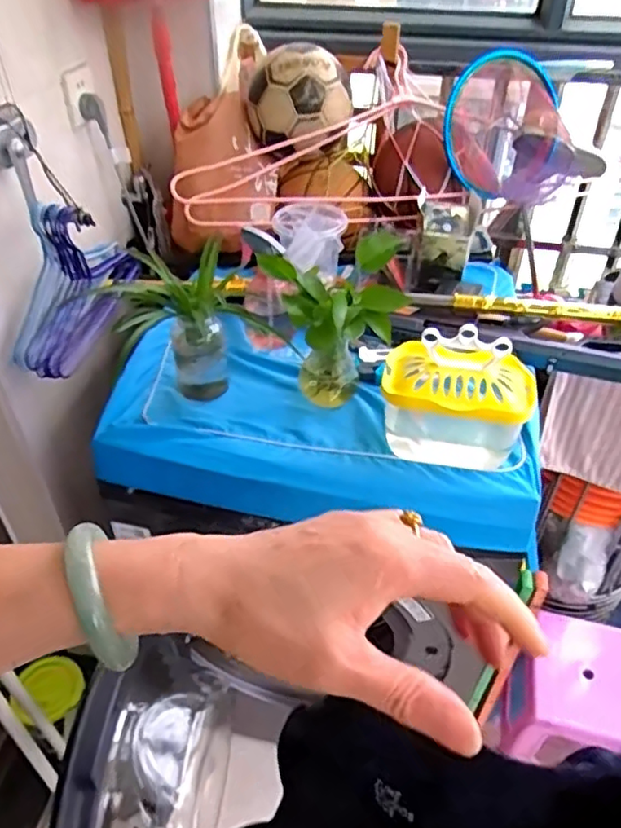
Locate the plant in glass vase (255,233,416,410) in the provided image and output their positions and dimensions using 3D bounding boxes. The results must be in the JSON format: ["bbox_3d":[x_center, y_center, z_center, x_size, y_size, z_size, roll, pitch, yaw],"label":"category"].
[{"bbox_3d":[0.041,-0.118,0.851,0.141,0.225,0.145,-24,47,-25],"label":"plant in glass vase"}]

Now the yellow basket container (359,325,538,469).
[{"bbox_3d":[0.183,-0.025,0.785,0.177,0.159,0.114,11,42,12],"label":"yellow basket container"}]

